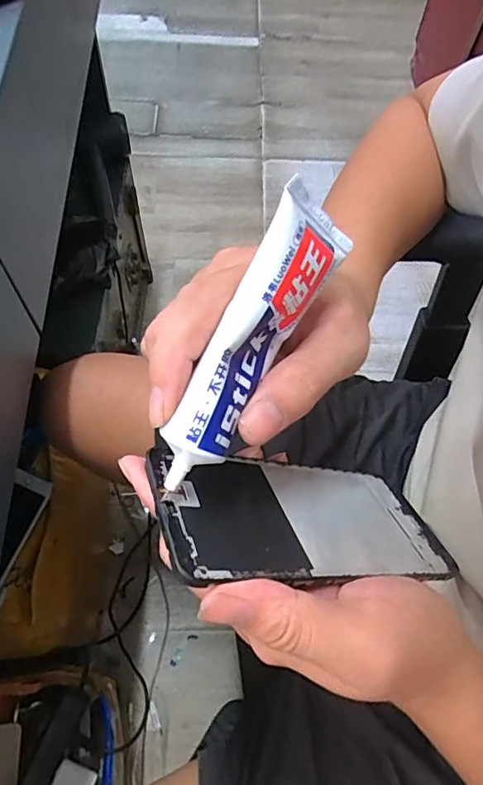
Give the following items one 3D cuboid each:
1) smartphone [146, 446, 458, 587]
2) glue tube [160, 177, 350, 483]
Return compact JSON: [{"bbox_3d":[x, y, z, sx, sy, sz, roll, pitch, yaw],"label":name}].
[{"bbox_3d":[0.035,0.057,0.241,0.158,0.012,0.073,12,30,-30],"label":"smartphone"},{"bbox_3d":[0.004,-0.020,0.198,0.027,0.026,0.124,27,87,10],"label":"glue tube"}]

